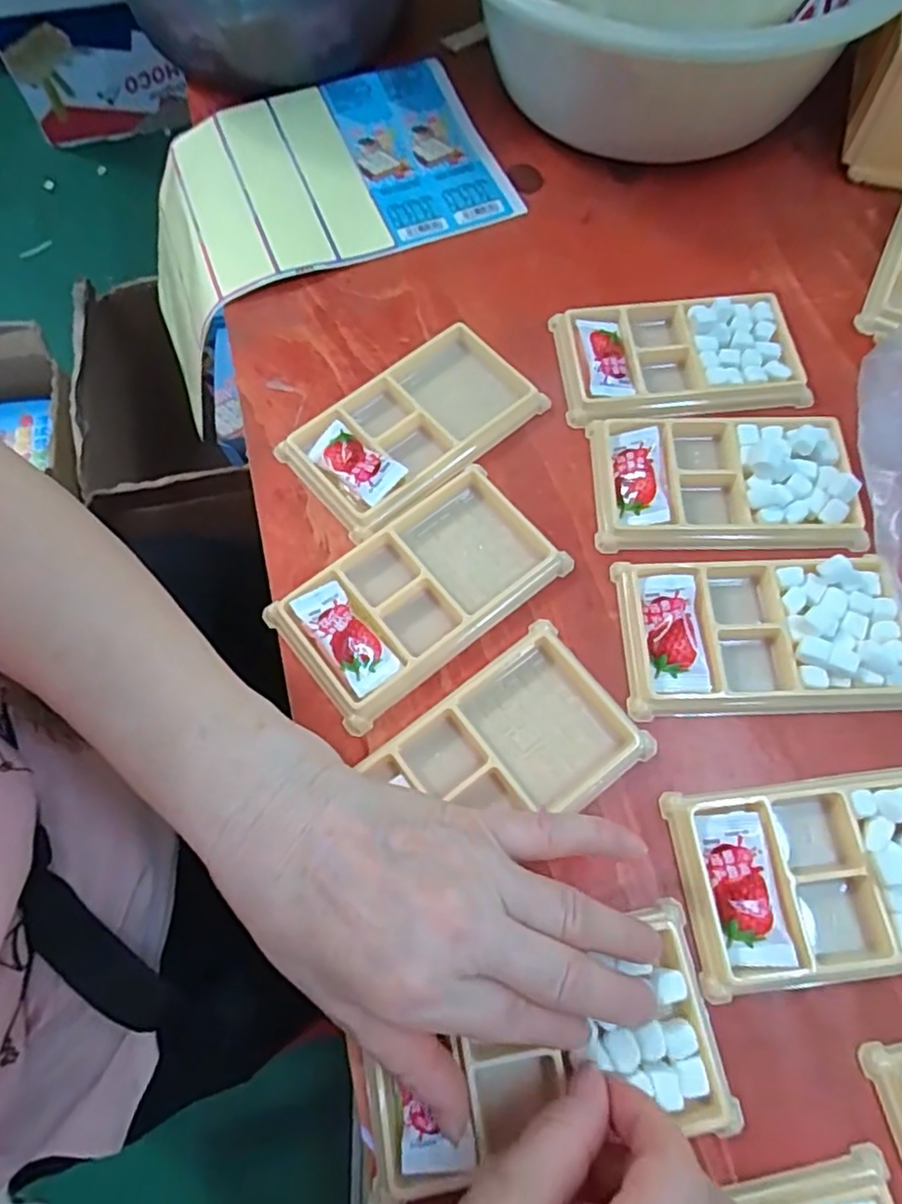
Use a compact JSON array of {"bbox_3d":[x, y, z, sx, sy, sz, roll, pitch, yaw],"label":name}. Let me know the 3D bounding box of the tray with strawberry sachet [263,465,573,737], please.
[{"bbox_3d":[-0.016,-0.006,0.326,0.133,0.014,0.075,-35,71,-13],"label":"tray with strawberry sachet"}]

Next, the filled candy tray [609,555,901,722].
[{"bbox_3d":[0.150,0.014,0.310,0.131,0.013,0.073,-2,68,0],"label":"filled candy tray"}]

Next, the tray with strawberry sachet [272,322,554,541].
[{"bbox_3d":[-0.023,-0.101,0.363,0.133,0.015,0.082,-39,72,-14],"label":"tray with strawberry sachet"}]

